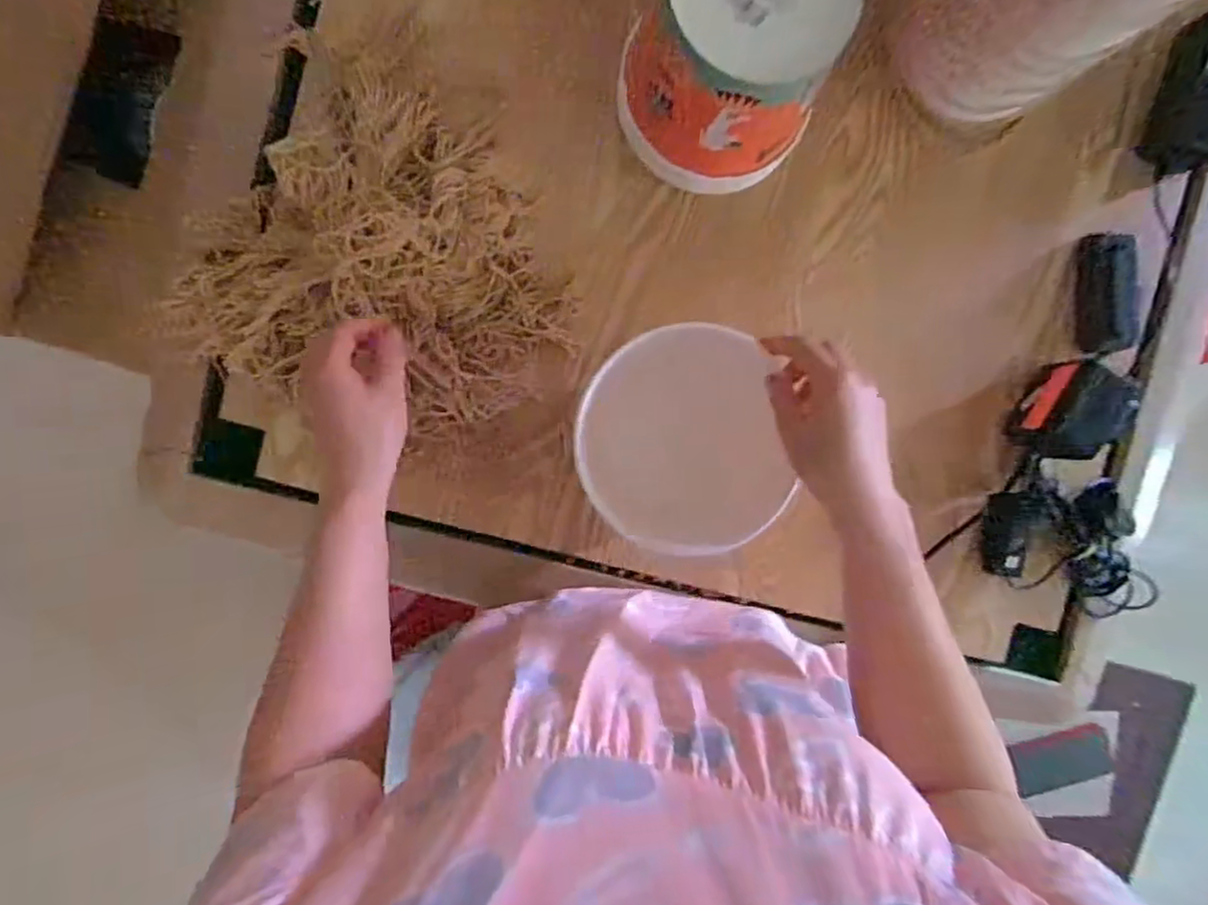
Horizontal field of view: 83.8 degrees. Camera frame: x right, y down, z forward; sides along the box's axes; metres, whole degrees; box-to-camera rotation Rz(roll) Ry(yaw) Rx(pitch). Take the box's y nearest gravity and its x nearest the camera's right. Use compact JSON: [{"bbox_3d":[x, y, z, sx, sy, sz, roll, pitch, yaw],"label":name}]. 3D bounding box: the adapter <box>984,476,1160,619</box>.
[{"bbox_3d":[0.440,0.085,0.630,0.168,0.032,0.113,20,91,-5],"label":"adapter"}]

